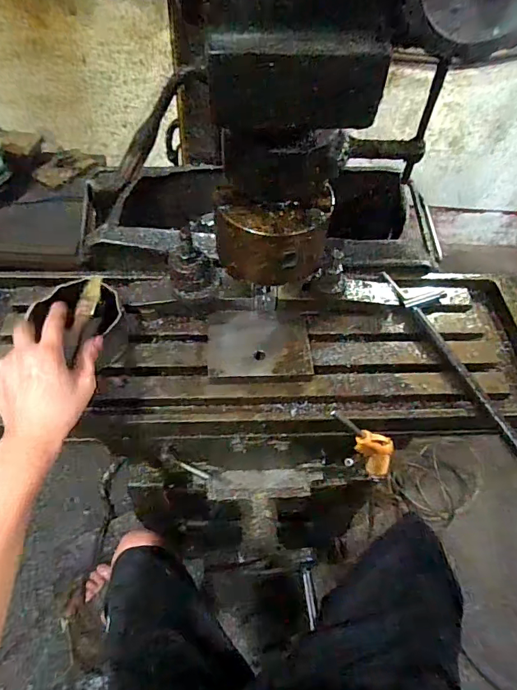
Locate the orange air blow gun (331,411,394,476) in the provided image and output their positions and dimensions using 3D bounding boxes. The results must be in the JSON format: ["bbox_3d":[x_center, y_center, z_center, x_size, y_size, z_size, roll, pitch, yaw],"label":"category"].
[{"bbox_3d":[0.127,0.110,0.523,0.035,0.124,0.029,-7,42,44],"label":"orange air blow gun"}]

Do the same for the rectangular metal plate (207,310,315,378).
[{"bbox_3d":[0.001,-0.003,0.555,0.127,0.011,0.092,0,55,-5],"label":"rectangular metal plate"}]

